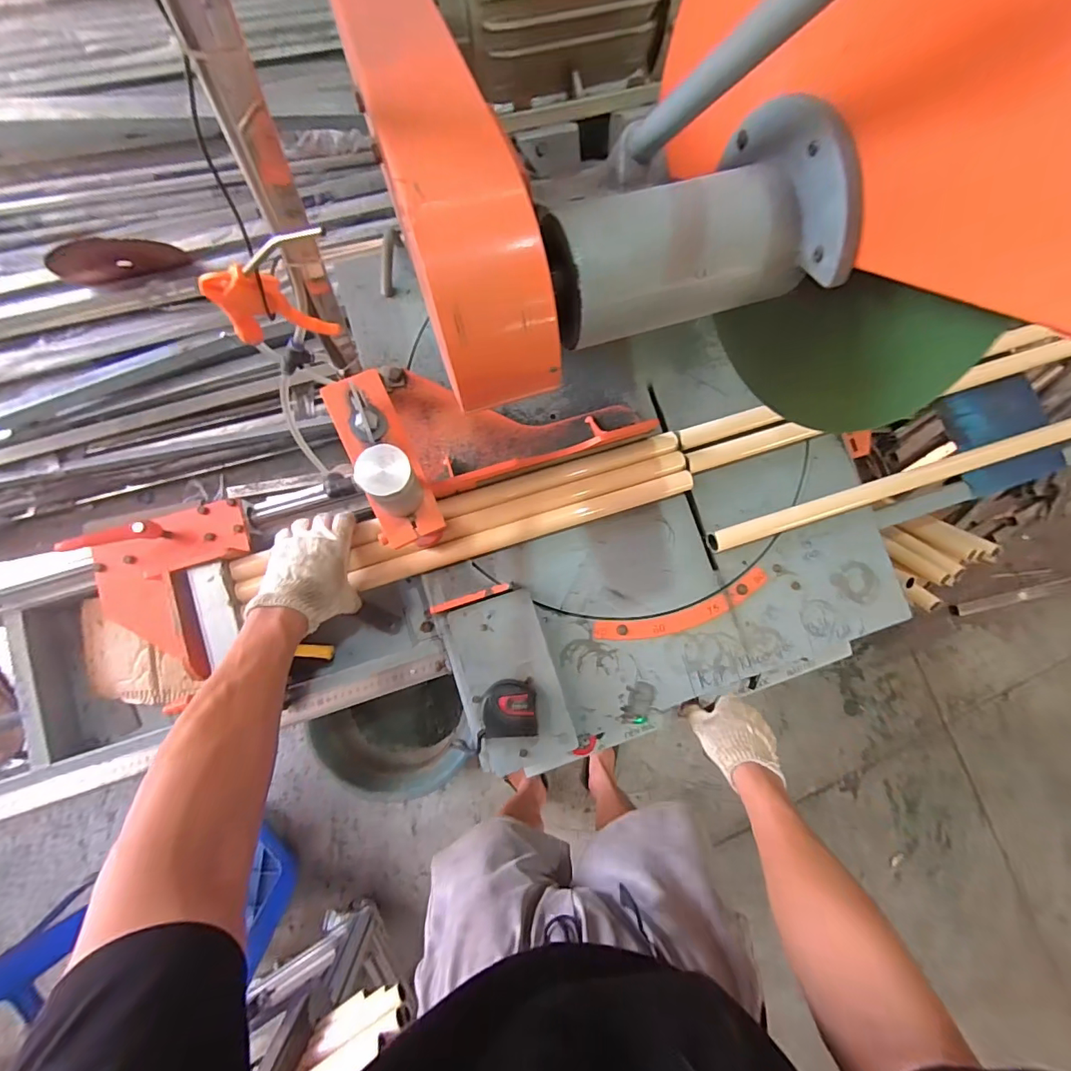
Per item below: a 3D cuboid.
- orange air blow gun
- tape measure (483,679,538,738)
[{"bbox_3d":[-0.207,-0.194,0.398,0.108,0.144,0.027,-11,83,-6],"label":"orange air blow gun"},{"bbox_3d":[-0.029,0.202,0.574,0.062,0.034,0.064,-1,82,-5],"label":"tape measure"}]

